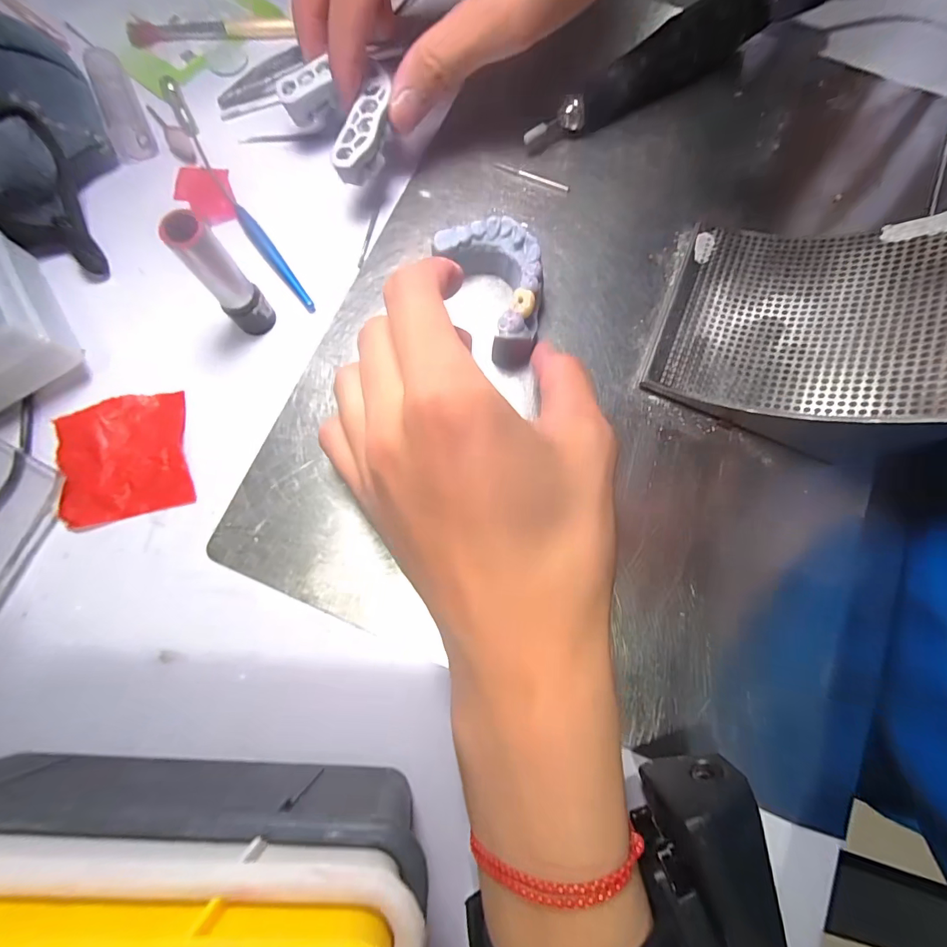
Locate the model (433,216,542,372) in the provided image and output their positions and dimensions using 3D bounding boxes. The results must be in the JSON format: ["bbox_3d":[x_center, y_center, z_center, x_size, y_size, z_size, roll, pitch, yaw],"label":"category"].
[{"bbox_3d":[0.013,-0.087,0.202,0.038,0.028,0.064,-31,79,-7],"label":"model"}]

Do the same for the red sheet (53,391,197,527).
[{"bbox_3d":[-0.157,-0.008,0.194,0.053,0.006,0.054,-14,78,-4],"label":"red sheet"}]

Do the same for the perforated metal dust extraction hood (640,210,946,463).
[{"bbox_3d":[0.144,-0.069,0.180,0.103,0.066,0.111,25,78,5],"label":"perforated metal dust extraction hood"}]

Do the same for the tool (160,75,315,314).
[{"bbox_3d":[-0.127,-0.148,0.225,0.010,0.007,0.164,-32,79,-7],"label":"tool"}]

